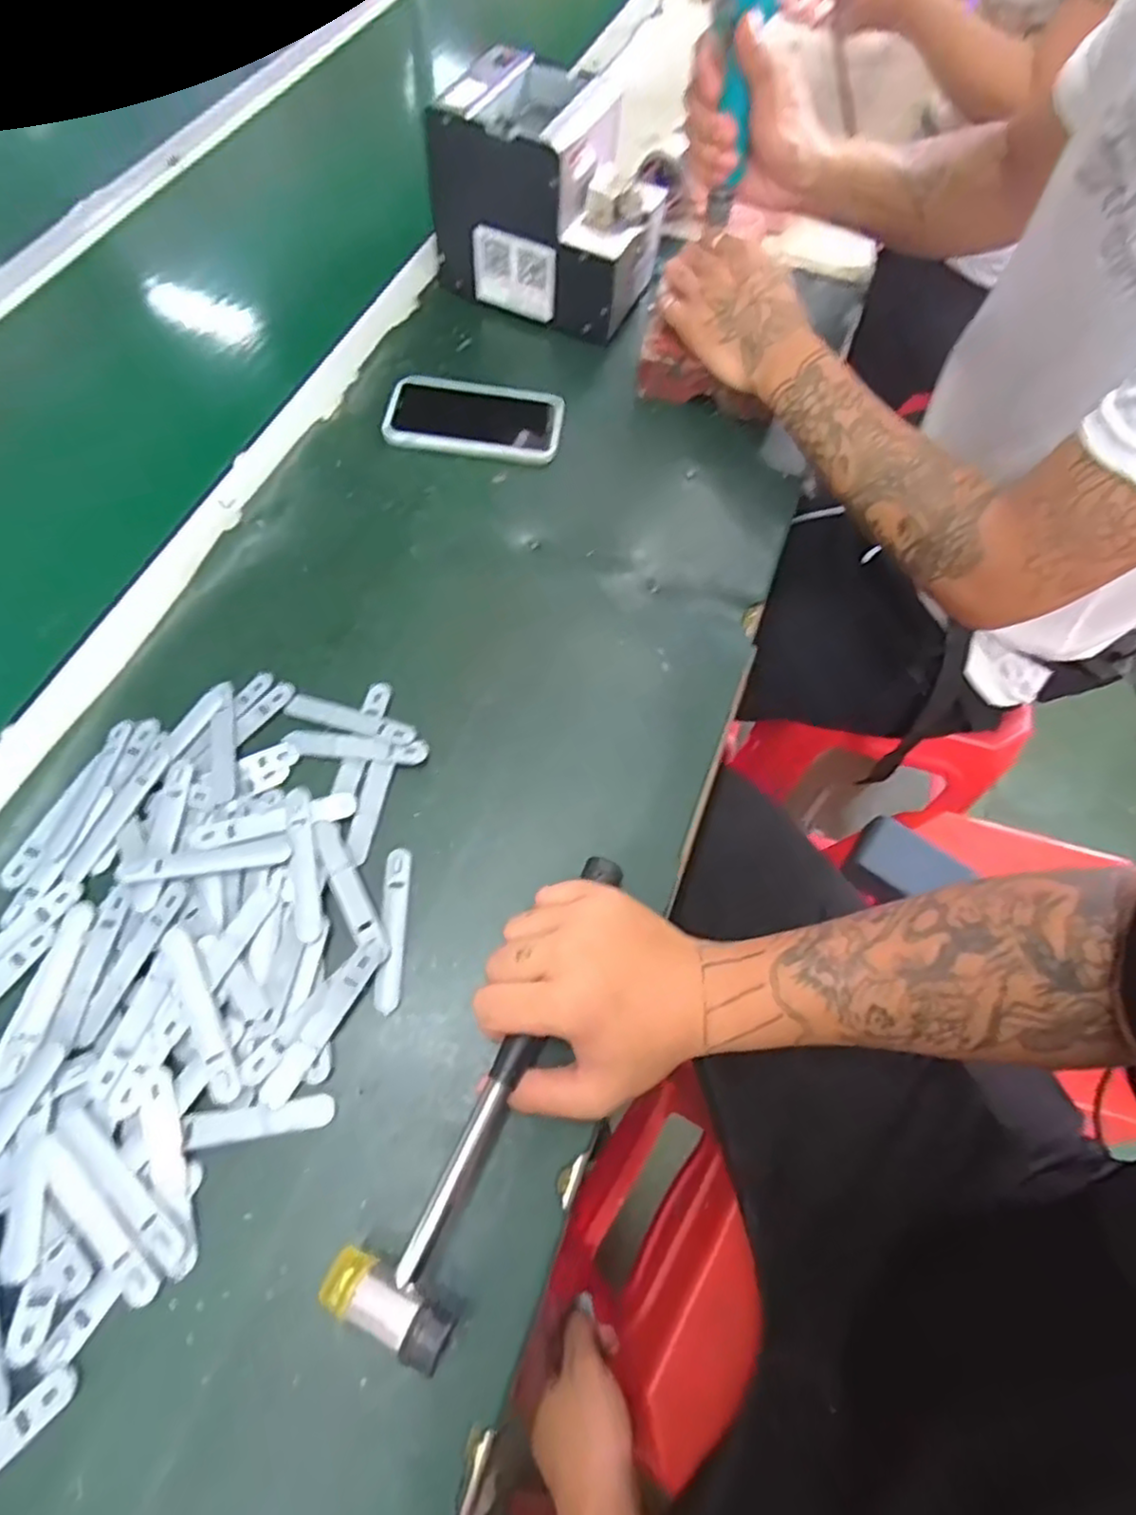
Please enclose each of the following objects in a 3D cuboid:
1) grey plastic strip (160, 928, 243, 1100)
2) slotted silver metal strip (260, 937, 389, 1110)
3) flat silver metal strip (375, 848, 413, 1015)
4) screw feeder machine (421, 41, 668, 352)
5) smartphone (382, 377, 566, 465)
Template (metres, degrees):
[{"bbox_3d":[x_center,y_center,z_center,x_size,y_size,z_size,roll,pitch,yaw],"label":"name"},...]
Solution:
[{"bbox_3d":[-0.199,0.138,0.373,0.015,0.010,0.096,-25,67,-14],"label":"grey plastic strip"},{"bbox_3d":[-0.134,0.144,0.380,0.016,0.010,0.097,28,66,11],"label":"slotted silver metal strip"},{"bbox_3d":[-0.104,0.101,0.410,0.014,0.006,0.094,1,64,-2],"label":"flat silver metal strip"},{"bbox_3d":[-0.013,-0.501,0.617,0.177,0.145,0.133,23,65,9],"label":"screw feeder machine"},{"bbox_3d":[-0.080,-0.290,0.588,0.146,0.007,0.085,5,63,0],"label":"smartphone"}]

